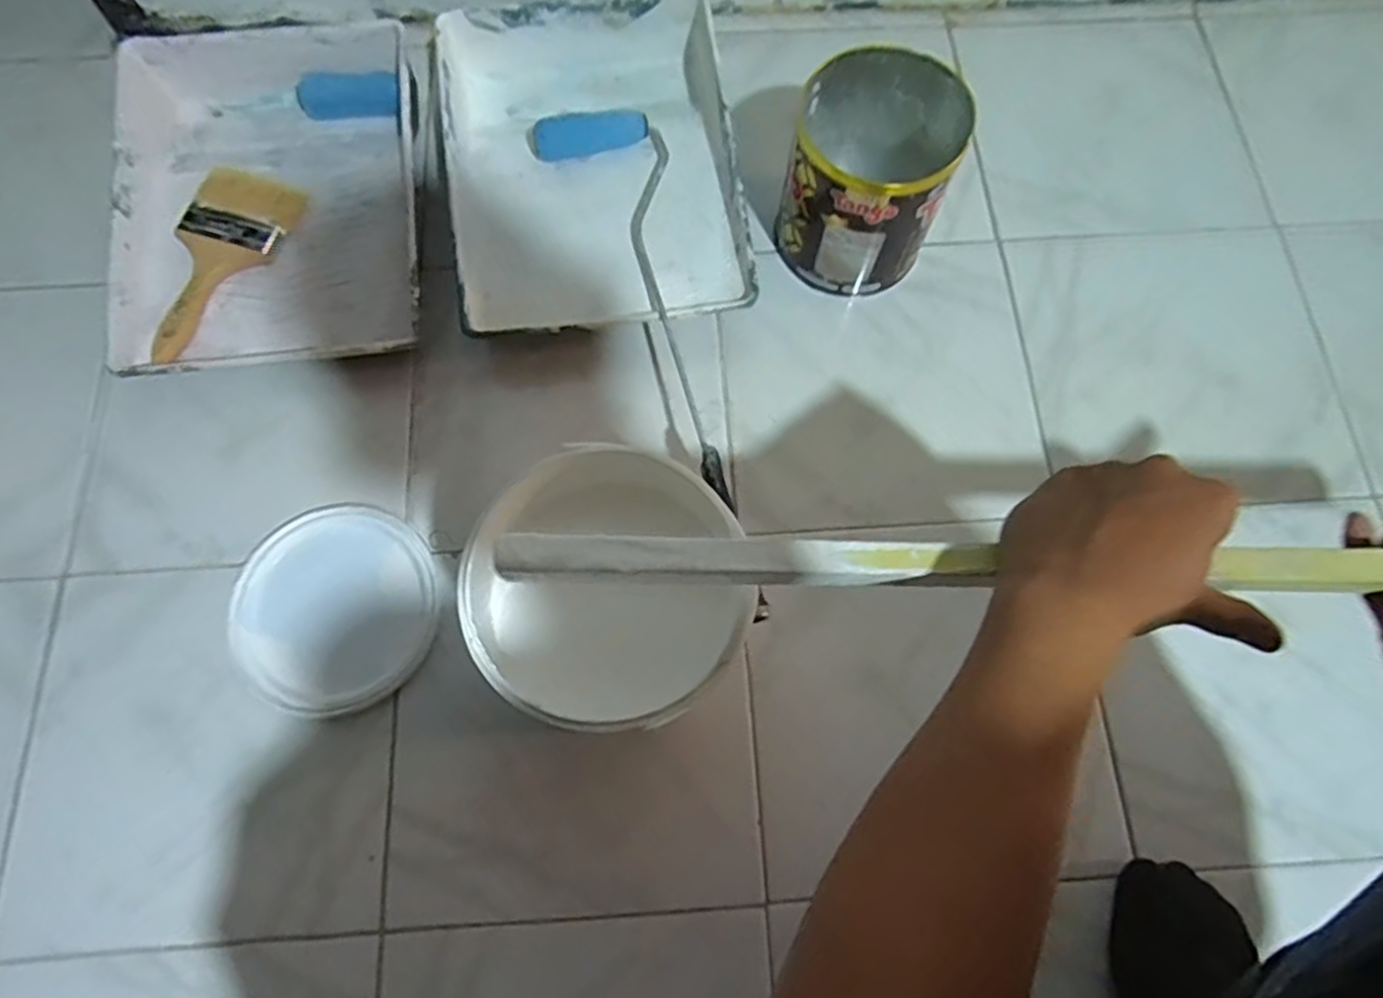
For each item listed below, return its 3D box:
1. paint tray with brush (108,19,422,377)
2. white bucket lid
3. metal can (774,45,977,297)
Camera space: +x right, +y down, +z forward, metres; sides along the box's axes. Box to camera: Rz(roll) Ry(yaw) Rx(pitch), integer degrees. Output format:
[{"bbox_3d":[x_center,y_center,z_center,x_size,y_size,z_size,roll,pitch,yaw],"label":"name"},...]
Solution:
[{"bbox_3d":[-0.424,-0.307,0.727,0.294,0.074,0.371,-6,71,-1],"label":"paint tray with brush"},{"bbox_3d":[-0.314,0.091,0.622,0.172,0.018,0.179,0,71,1],"label":"white bucket lid"},{"bbox_3d":[0.169,-0.308,0.691,0.148,0.160,0.166,20,73,7],"label":"metal can"}]

